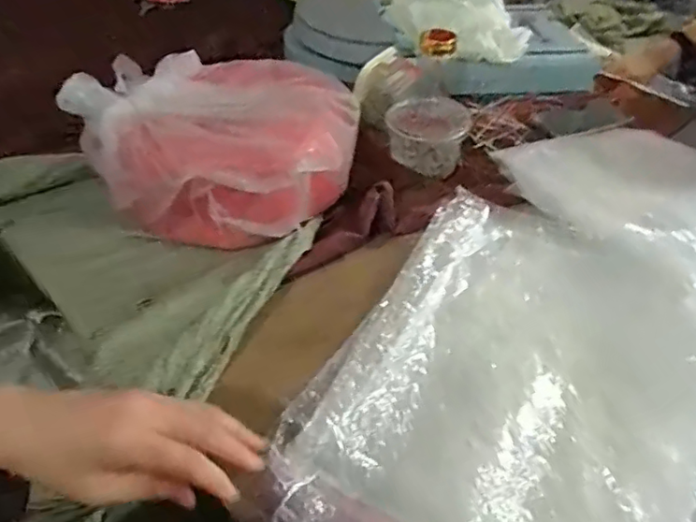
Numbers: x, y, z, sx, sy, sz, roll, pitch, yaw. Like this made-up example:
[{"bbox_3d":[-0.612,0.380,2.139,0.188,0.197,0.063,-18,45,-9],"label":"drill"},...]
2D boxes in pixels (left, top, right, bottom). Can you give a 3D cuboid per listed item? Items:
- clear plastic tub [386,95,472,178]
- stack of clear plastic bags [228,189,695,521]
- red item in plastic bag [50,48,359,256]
[{"bbox_3d":[0.113,-0.184,0.843,0.111,0.078,0.104,0,41,0],"label":"clear plastic tub"},{"bbox_3d":[0.161,0.128,0.501,0.346,0.029,0.415,26,55,20],"label":"stack of clear plastic bags"},{"bbox_3d":[-0.137,-0.155,0.733,0.320,0.143,0.295,26,47,26],"label":"red item in plastic bag"}]

